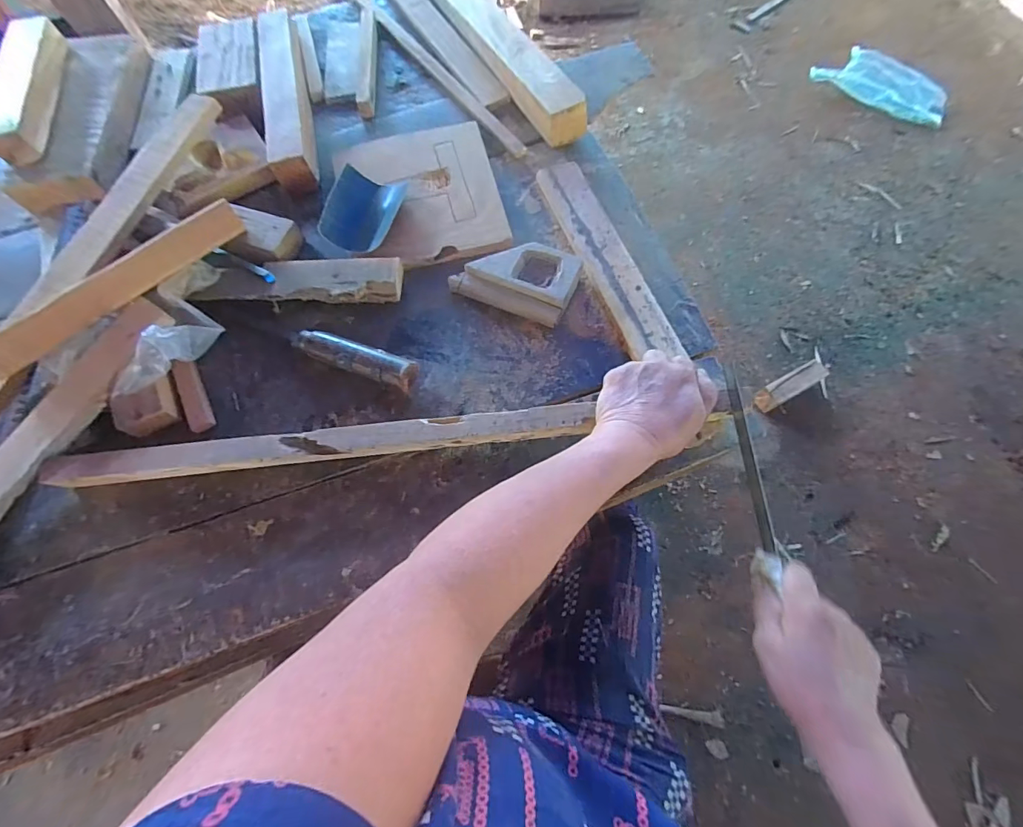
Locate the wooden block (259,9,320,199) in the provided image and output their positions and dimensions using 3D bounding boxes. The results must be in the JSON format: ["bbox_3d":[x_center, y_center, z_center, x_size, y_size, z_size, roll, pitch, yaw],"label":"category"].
[{"bbox_3d":[-0.282,-0.396,0.558,0.048,0.041,0.295,-13,69,-4],"label":"wooden block"}]

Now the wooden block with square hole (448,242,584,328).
[{"bbox_3d":[0.005,-0.146,0.475,0.126,0.035,0.076,20,70,9],"label":"wooden block with square hole"}]

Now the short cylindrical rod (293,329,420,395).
[{"bbox_3d":[-0.155,-0.052,0.445,0.127,0.033,0.030,18,70,8],"label":"short cylindrical rod"}]

